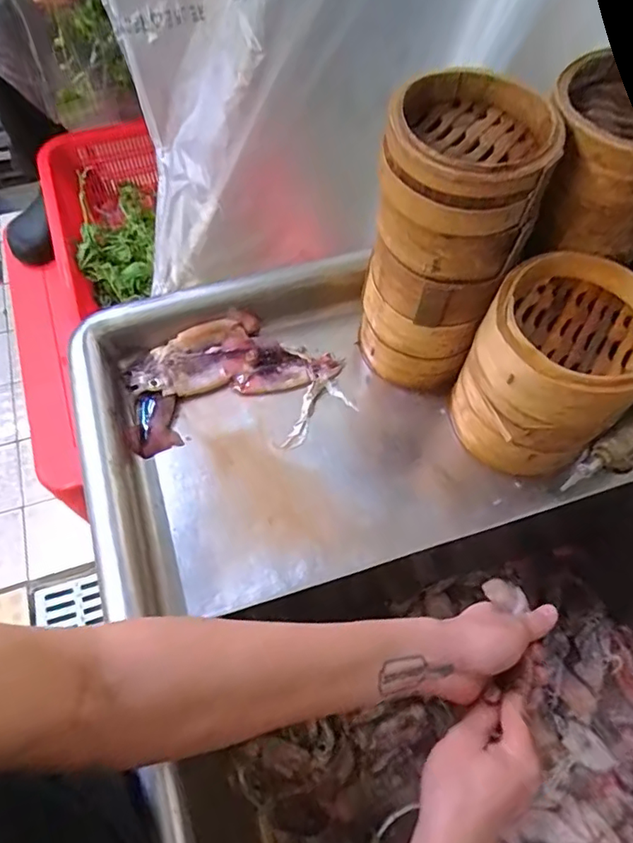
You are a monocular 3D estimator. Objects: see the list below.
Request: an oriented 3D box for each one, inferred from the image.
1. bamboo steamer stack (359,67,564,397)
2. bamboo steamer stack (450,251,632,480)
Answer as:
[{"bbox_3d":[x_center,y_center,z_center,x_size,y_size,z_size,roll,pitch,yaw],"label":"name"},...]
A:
[{"bbox_3d":[0.126,-0.176,0.570,0.132,0.285,0.146,13,64,5],"label":"bamboo steamer stack"},{"bbox_3d":[0.239,-0.048,0.572,0.155,0.181,0.149,-41,71,-18],"label":"bamboo steamer stack"}]

